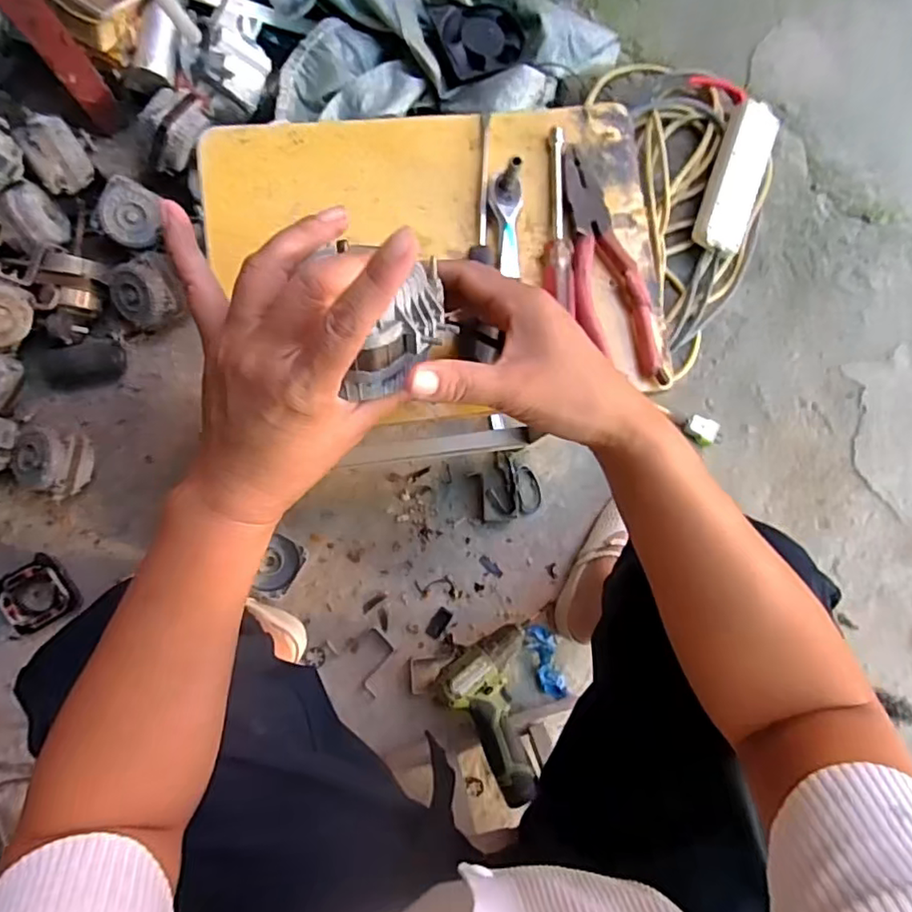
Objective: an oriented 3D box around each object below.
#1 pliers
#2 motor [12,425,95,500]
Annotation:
[{"bbox_3d":[0.116,-0.145,0.458,0.060,0.016,0.182,-7,85,-7],"label":"pliers"},{"bbox_3d":[-0.523,0.009,0.791,0.078,0.084,0.082,1,84,-6],"label":"motor"}]

